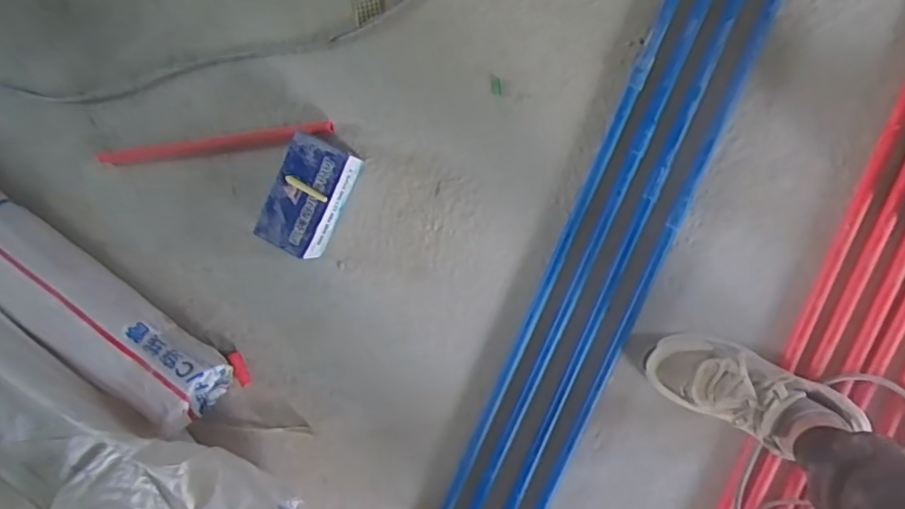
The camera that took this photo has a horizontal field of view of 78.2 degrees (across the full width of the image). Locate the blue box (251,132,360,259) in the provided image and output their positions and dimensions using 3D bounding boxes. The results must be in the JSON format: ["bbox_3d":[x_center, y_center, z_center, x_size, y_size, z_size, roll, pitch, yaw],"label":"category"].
[{"bbox_3d":[-0.231,-0.092,0.885,0.106,0.054,0.183,27,96,7],"label":"blue box"}]

